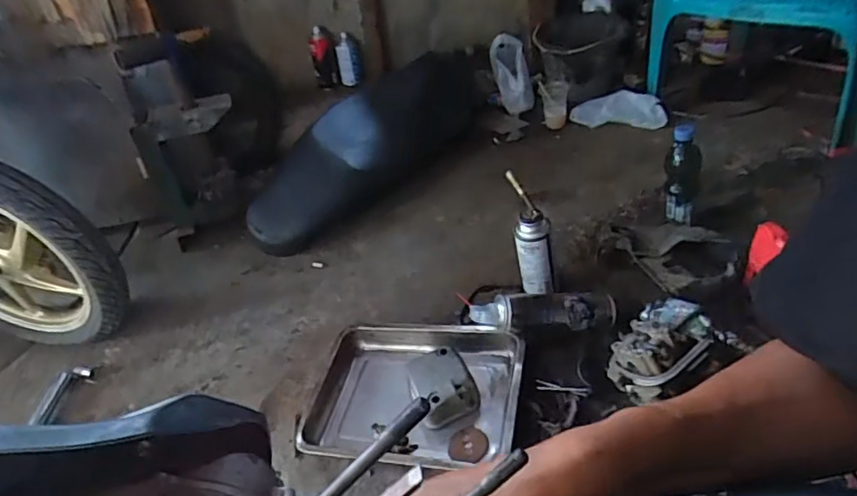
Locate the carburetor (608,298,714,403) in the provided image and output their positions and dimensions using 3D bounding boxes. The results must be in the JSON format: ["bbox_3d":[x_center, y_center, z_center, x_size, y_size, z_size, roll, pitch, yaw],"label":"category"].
[{"bbox_3d":[0.359,0.146,0.835,0.123,0.082,0.189,21,44,36],"label":"carburetor"}]

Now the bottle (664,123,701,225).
[{"bbox_3d":[0.483,-0.140,1.047,0.063,0.188,0.063,7,37,21],"label":"bottle"}]

